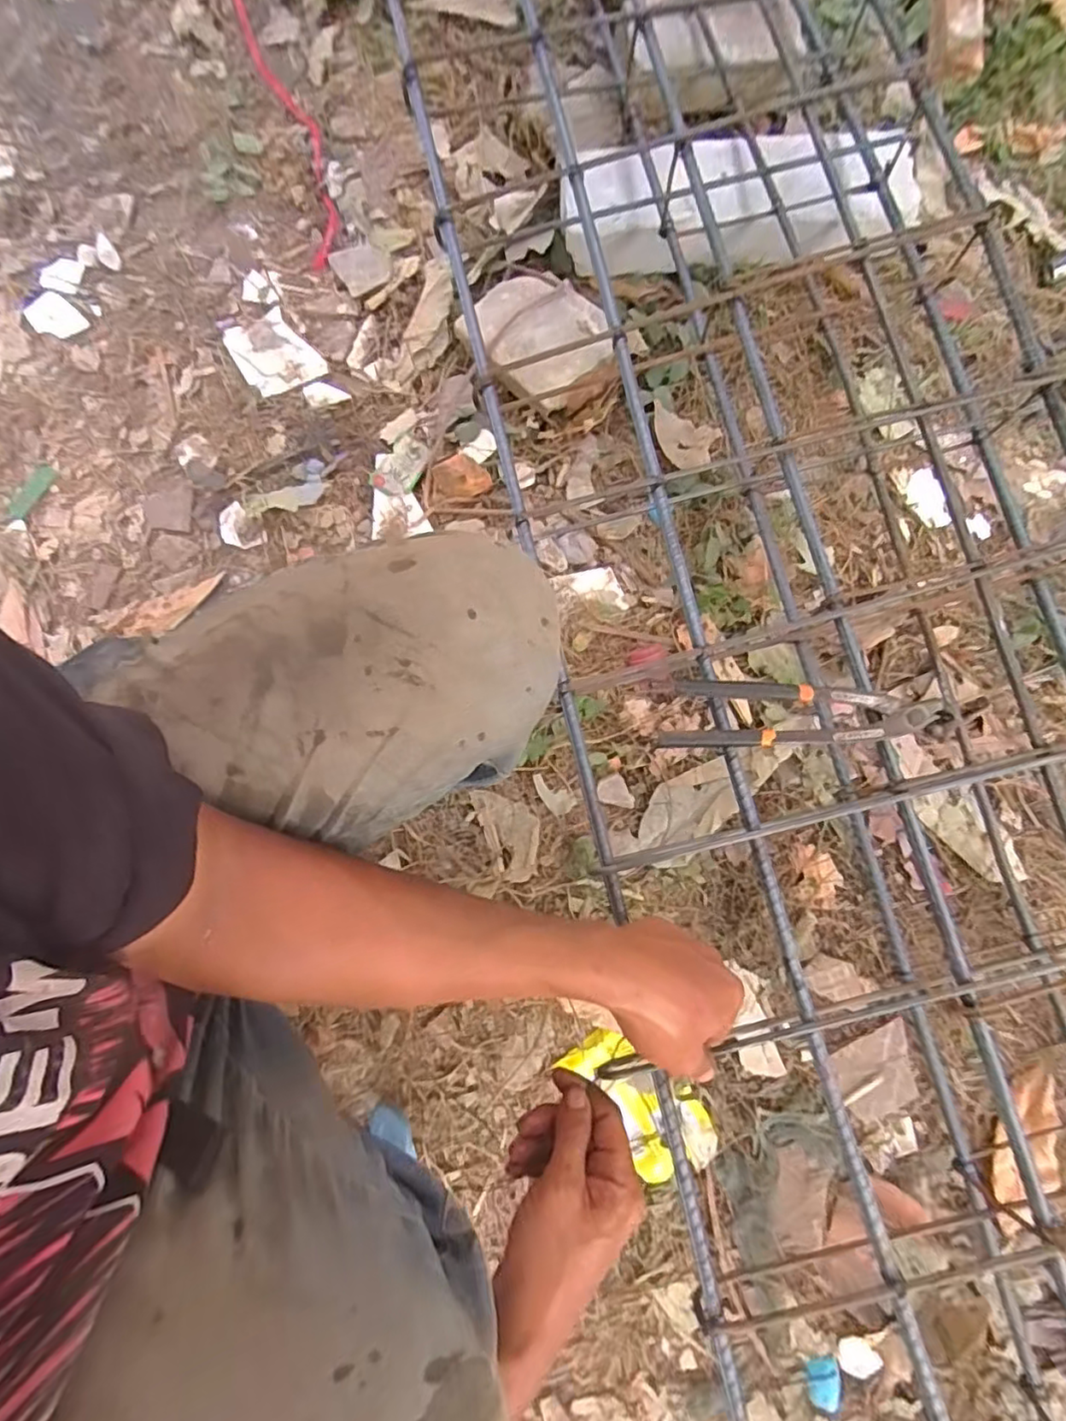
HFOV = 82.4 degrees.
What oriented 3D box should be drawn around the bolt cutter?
[{"bbox_3d":[0.201,0.003,0.456,0.208,0.018,0.048,1,78,-2],"label":"bolt cutter"}]

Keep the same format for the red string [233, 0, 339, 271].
[{"bbox_3d":[-0.304,-0.744,0.762,0.059,0.054,0.418,-17,80,-3],"label":"red string"}]

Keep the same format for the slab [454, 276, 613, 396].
[{"bbox_3d":[0.009,-0.424,0.694,0.134,0.042,0.159,-37,81,-6],"label":"slab"}]

